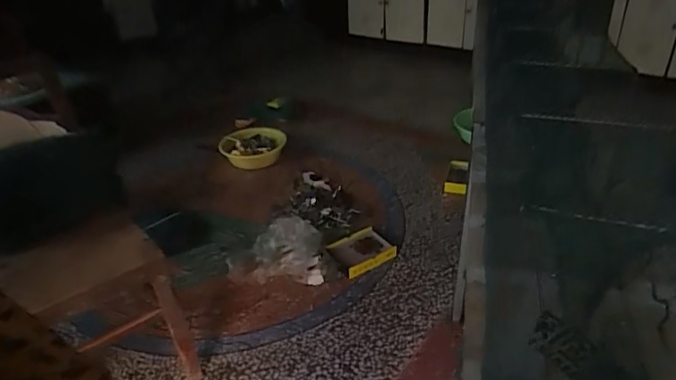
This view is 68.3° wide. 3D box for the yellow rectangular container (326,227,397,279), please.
[{"bbox_3d":[0.082,0.221,1.802,0.211,0.037,0.180,-25,38,-27],"label":"yellow rectangular container"}]

